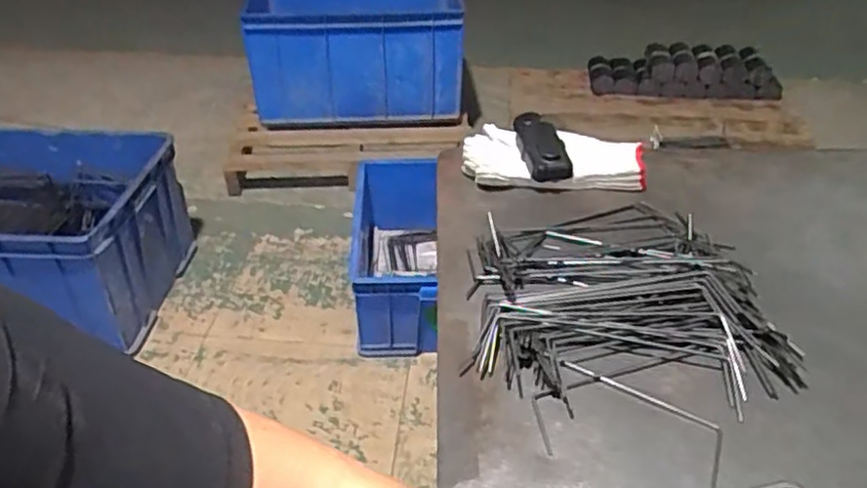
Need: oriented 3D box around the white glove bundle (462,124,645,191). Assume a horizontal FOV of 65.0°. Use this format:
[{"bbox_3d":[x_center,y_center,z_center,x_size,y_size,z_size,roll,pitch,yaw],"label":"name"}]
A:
[{"bbox_3d":[0.143,-0.101,0.829,0.223,0.038,0.111,11,39,15],"label":"white glove bundle"}]

